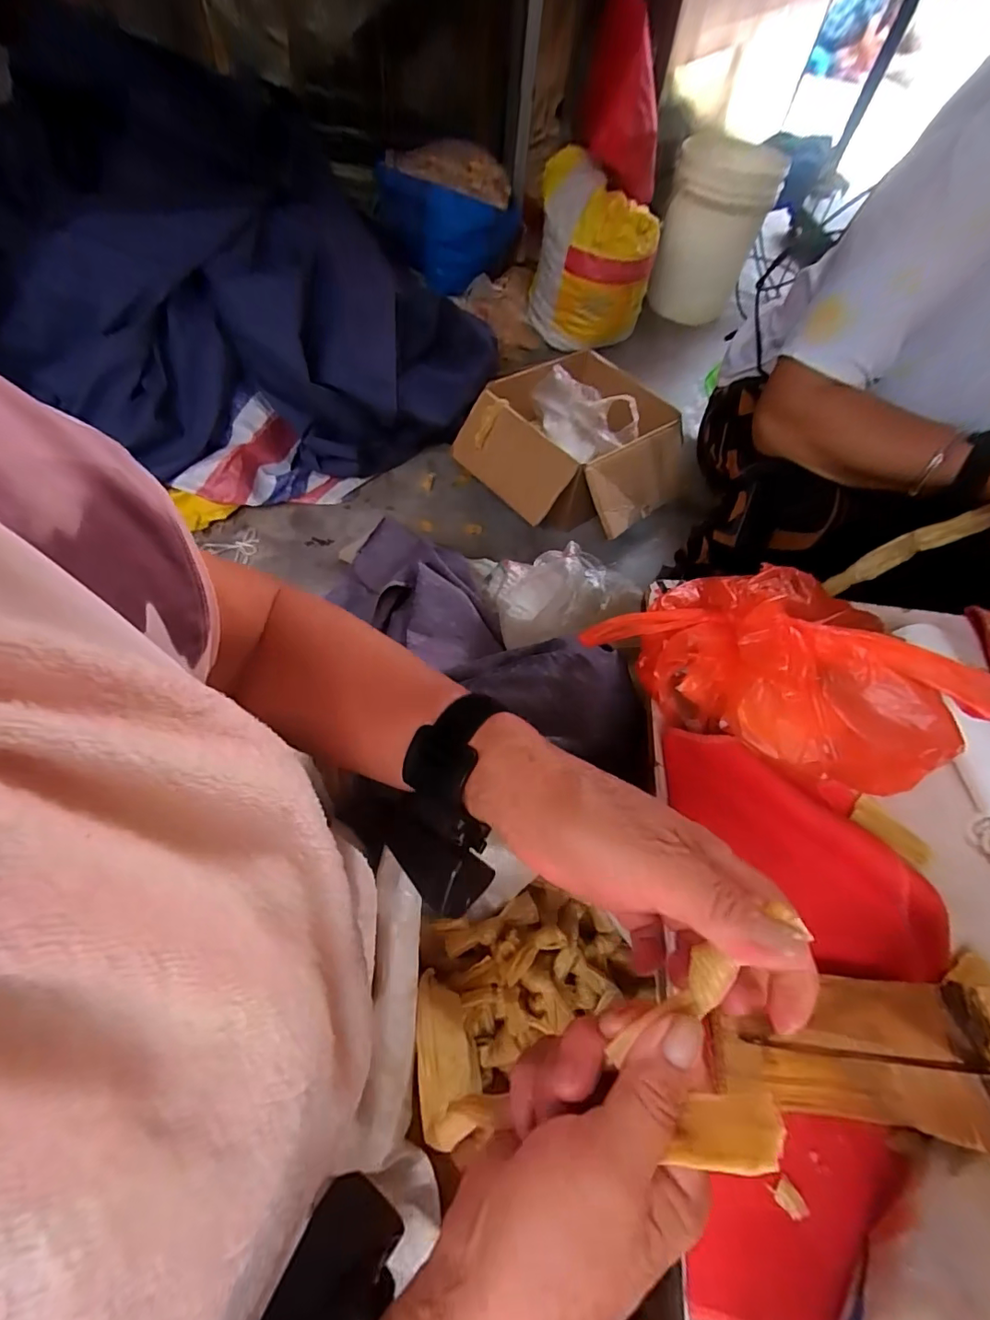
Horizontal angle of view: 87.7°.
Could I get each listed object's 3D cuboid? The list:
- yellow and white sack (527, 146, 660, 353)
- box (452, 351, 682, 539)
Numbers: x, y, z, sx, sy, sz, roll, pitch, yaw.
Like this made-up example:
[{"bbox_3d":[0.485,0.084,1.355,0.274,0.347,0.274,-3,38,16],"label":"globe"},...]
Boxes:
[{"bbox_3d":[0.269,-1.120,1.460,0.318,0.396,0.293,8,59,0],"label":"yellow and white sack"},{"bbox_3d":[0.177,-0.456,1.149,0.397,0.184,0.421,-31,66,-20],"label":"box"}]

